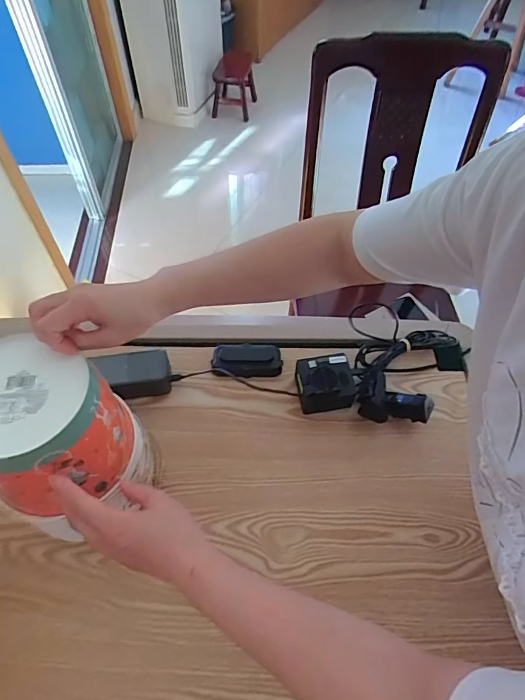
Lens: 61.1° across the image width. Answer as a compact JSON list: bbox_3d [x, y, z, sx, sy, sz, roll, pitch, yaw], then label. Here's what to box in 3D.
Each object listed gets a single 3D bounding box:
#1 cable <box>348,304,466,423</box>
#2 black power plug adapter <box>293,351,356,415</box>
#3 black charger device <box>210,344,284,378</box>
[{"bbox_3d":[0.233,0.014,0.692,0.180,0.057,0.209,3,56,-1],"label":"cable"},{"bbox_3d":[0.093,0.050,0.668,0.081,0.059,0.072,-6,57,-7],"label":"black power plug adapter"},{"bbox_3d":[-0.025,0.016,0.696,0.105,0.029,0.058,-5,56,-6],"label":"black charger device"}]

